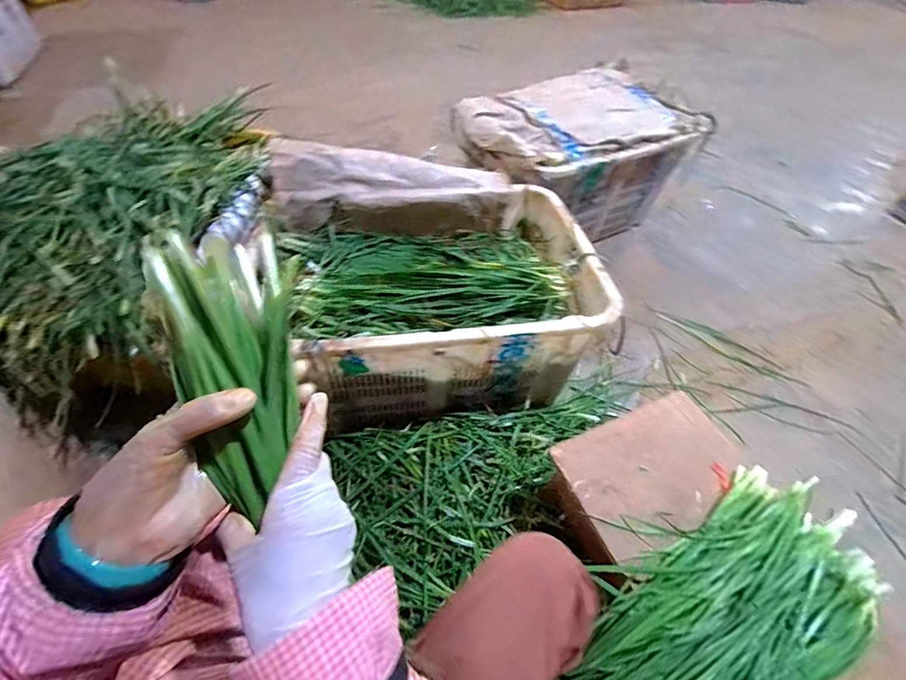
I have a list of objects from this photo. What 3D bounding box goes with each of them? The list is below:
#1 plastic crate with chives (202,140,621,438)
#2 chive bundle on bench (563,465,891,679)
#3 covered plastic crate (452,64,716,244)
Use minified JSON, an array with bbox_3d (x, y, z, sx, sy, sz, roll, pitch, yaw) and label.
[{"bbox_3d":[-0.069,-0.127,0.903,0.692,0.279,0.527,-5,51,-7],"label":"plastic crate with chives"},{"bbox_3d":[0.339,0.353,0.472,0.438,0.097,0.221,-33,60,-26],"label":"chive bundle on bench"},{"bbox_3d":[0.390,-0.603,1.352,0.738,0.363,0.465,-20,55,-19],"label":"covered plastic crate"}]

